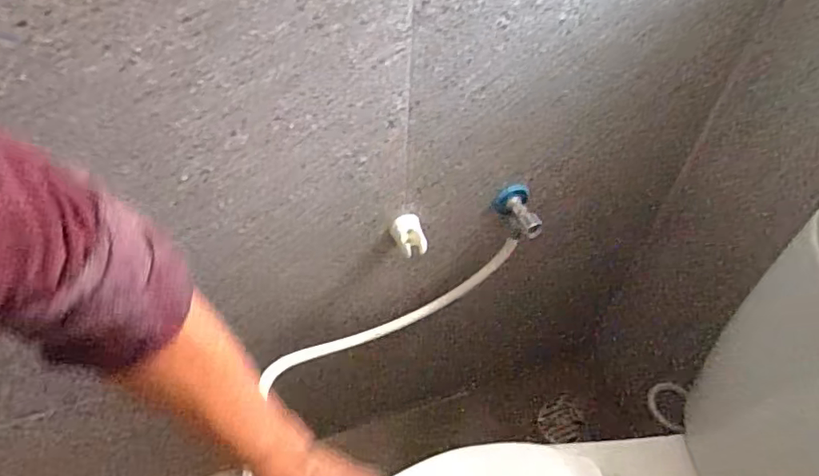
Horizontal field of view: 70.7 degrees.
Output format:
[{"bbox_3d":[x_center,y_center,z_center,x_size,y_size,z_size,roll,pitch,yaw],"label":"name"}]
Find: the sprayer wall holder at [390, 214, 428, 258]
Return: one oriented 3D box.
[{"bbox_3d":[0.000,-0.003,0.657,0.037,0.026,0.040,-19,54,-20],"label":"sprayer wall holder"}]

